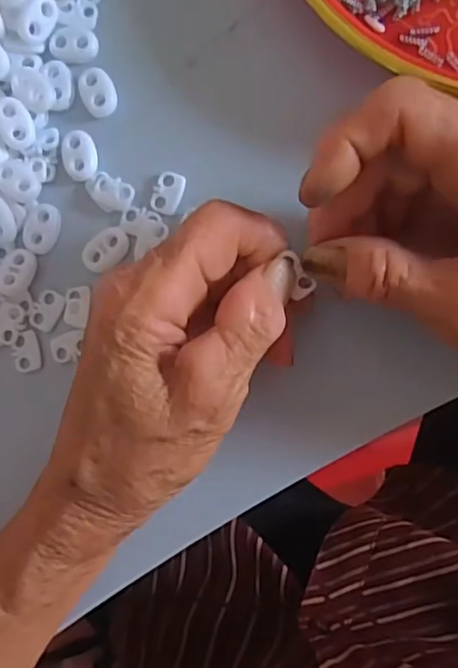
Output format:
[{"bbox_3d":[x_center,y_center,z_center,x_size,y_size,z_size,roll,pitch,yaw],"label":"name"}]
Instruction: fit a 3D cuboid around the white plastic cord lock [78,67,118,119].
[{"bbox_3d":[-0.058,-0.107,0.267,0.015,0.004,0.022,-20,85,6],"label":"white plastic cord lock"}]

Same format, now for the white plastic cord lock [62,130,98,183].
[{"bbox_3d":[-0.066,-0.079,0.267,0.015,0.004,0.023,-21,85,6],"label":"white plastic cord lock"}]

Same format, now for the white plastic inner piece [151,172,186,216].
[{"bbox_3d":[-0.027,-0.061,0.262,0.013,0.004,0.018,20,90,8],"label":"white plastic inner piece"}]

